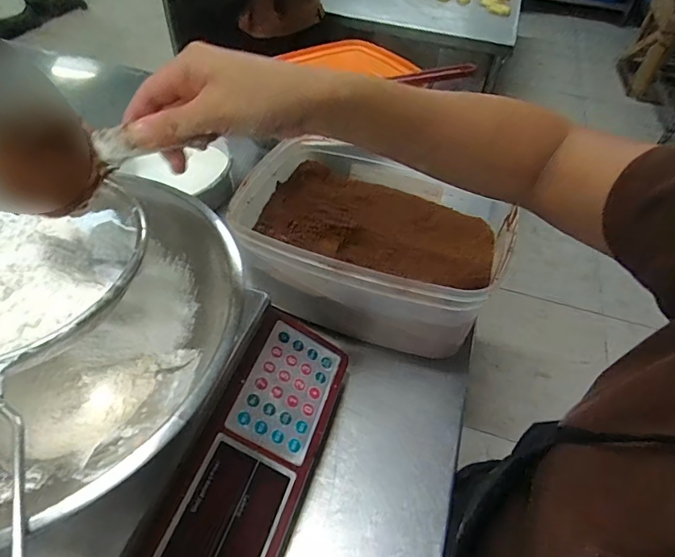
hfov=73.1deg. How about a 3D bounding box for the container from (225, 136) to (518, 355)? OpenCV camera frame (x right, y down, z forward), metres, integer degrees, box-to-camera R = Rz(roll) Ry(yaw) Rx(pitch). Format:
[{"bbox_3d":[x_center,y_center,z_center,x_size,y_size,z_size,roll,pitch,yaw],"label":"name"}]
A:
[{"bbox_3d":[0.042,-0.041,0.552,0.284,0.119,0.210,19,49,12],"label":"container"}]

